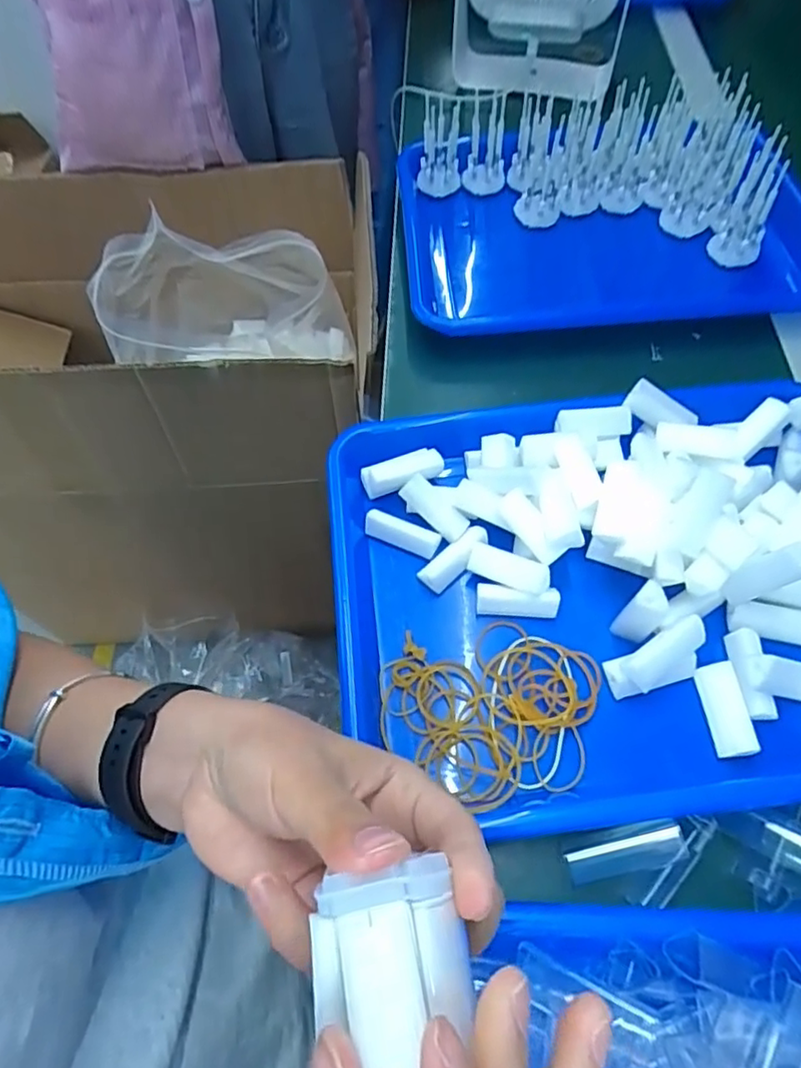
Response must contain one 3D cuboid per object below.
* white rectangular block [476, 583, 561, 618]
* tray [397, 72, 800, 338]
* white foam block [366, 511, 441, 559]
[{"bbox_3d":[0.067,0.038,0.345,0.046,0.016,0.014,5,60,5],"label":"white rectangular block"},{"bbox_3d":[0.161,-0.263,0.498,0.314,0.079,0.231,-5,60,-1],"label":"tray"},{"bbox_3d":[0.001,-0.001,0.371,0.045,0.013,0.014,24,63,15],"label":"white foam block"}]

